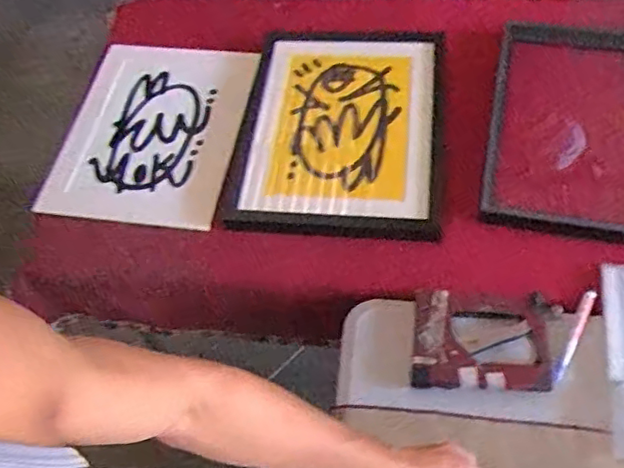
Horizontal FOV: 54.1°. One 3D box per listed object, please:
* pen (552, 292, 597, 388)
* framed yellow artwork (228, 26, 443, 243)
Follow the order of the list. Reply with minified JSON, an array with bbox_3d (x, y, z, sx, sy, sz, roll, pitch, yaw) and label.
[{"bbox_3d":[0.326,0.127,0.756,0.013,0.012,0.132,26,64,18],"label":"pen"},{"bbox_3d":[0.050,-0.180,0.961,0.313,0.042,0.428,6,59,6],"label":"framed yellow artwork"}]

